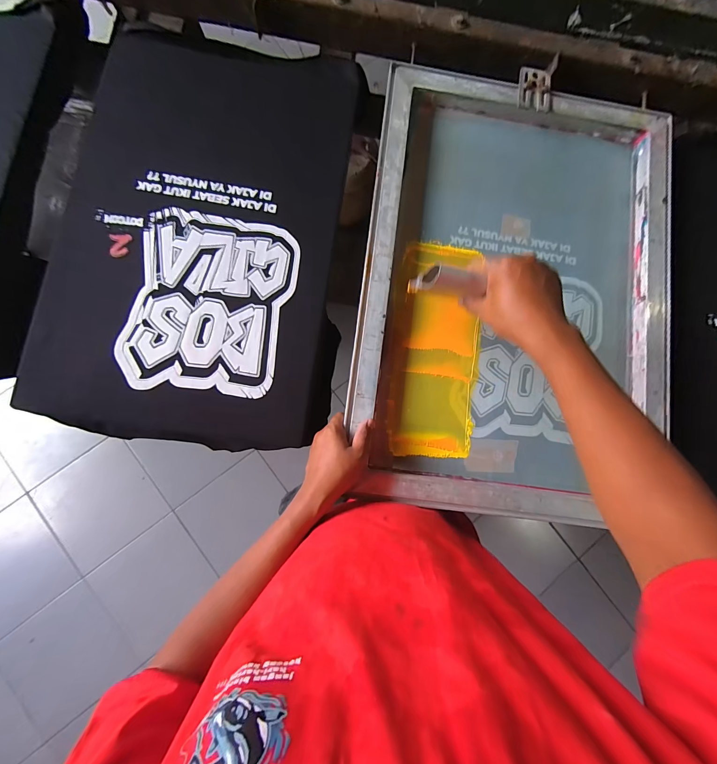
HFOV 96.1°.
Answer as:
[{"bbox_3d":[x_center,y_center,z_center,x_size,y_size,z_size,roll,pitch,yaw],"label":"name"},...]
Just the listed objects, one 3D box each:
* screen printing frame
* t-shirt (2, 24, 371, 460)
[{"bbox_3d":[0.242,-0.142,0.498,0.459,0.041,0.656,8,84,-4],"label":"screen printing frame"},{"bbox_3d":[-0.230,-0.246,0.505,0.410,0.060,0.666,5,84,-4],"label":"t-shirt"}]

